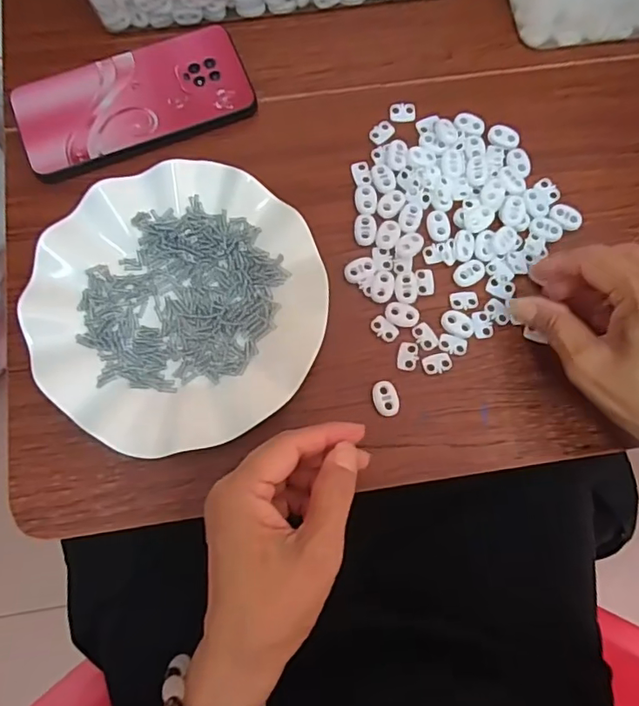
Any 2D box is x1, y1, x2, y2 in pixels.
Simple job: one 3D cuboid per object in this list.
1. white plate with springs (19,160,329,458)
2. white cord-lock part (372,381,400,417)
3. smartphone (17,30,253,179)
[{"bbox_3d":[-0.090,-0.034,0.344,0.178,0.024,0.179,0,77,-1],"label":"white plate with springs"},{"bbox_3d":[0.043,0.029,0.343,0.016,0.004,0.022,-5,77,-2],"label":"white cord-lock part"},{"bbox_3d":[-0.134,-0.183,0.386,0.162,0.010,0.081,-21,78,-6],"label":"smartphone"}]

